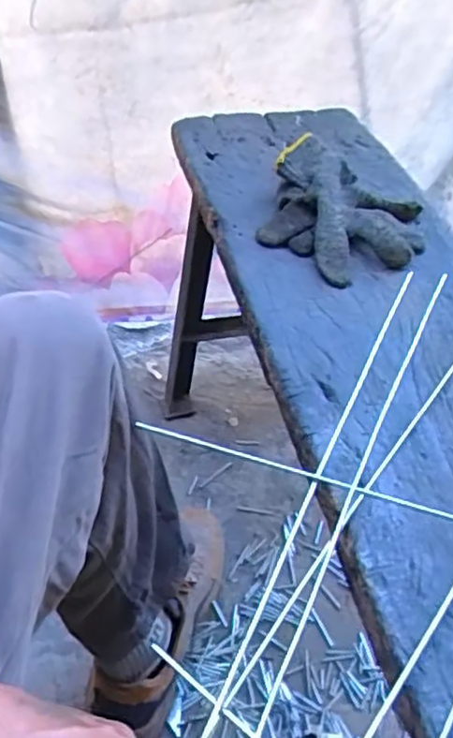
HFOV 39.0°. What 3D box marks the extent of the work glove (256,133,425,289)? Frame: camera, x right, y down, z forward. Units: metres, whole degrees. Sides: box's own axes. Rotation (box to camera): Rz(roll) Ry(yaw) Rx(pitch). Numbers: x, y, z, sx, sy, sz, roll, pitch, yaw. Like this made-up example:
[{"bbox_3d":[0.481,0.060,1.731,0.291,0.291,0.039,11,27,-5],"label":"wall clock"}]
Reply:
[{"bbox_3d":[0.122,-0.166,0.646,0.159,0.046,0.211,13,49,8],"label":"work glove"}]

